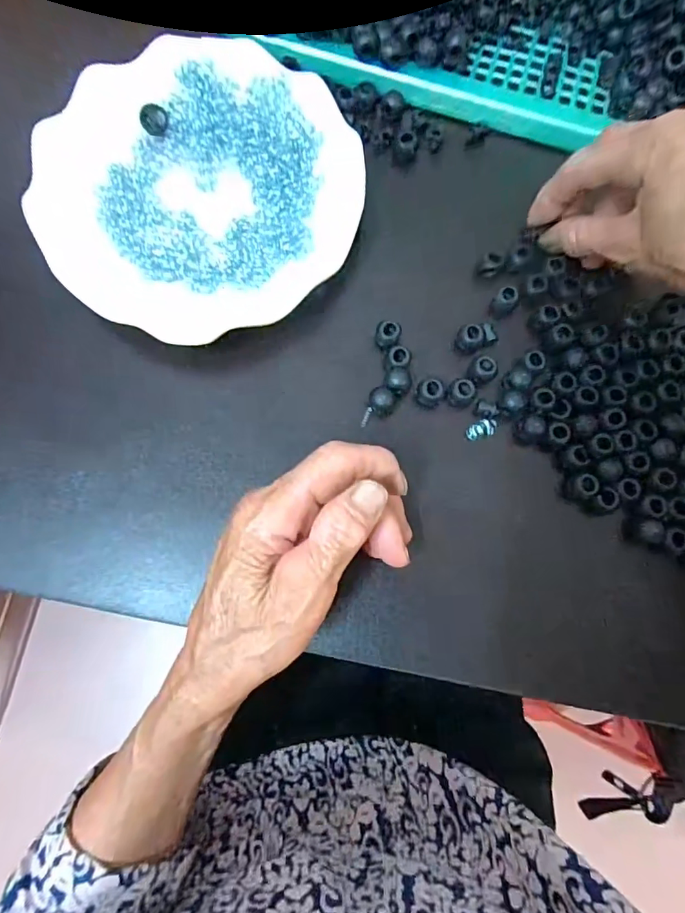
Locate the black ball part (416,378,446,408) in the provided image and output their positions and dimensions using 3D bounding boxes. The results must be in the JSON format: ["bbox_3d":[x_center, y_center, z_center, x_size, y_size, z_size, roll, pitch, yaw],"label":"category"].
[{"bbox_3d":[0.051,-0.037,0.282,0.016,0.013,0.015,0,79,0],"label":"black ball part"}]

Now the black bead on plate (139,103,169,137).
[{"bbox_3d":[-0.113,-0.203,0.293,0.016,0.007,0.015,0,84,-2],"label":"black bead on plate"}]

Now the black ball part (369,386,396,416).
[{"bbox_3d":[0.023,-0.031,0.280,0.015,0.012,0.015,0,79,0],"label":"black ball part"}]

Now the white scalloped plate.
[{"bbox_3d":[-0.082,-0.157,0.286,0.178,0.024,0.178,0,79,0],"label":"white scalloped plate"}]

